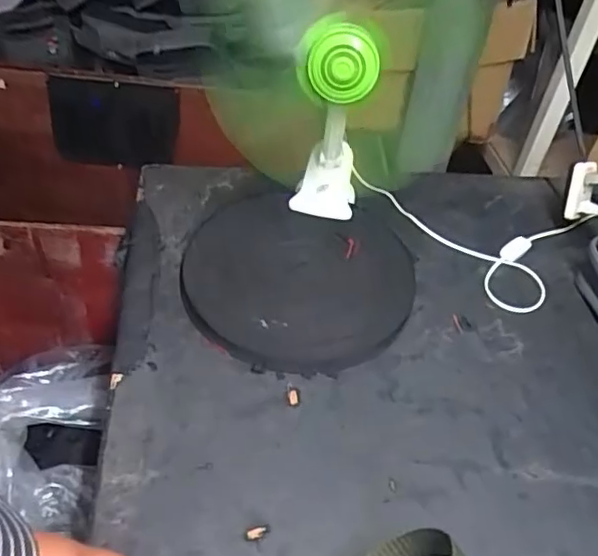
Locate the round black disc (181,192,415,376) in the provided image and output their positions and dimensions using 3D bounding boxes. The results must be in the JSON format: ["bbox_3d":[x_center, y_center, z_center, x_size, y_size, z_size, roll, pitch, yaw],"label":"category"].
[{"bbox_3d":[0.000,-0.001,0.705,0.268,0.041,0.267,4,42,-4],"label":"round black disc"}]

